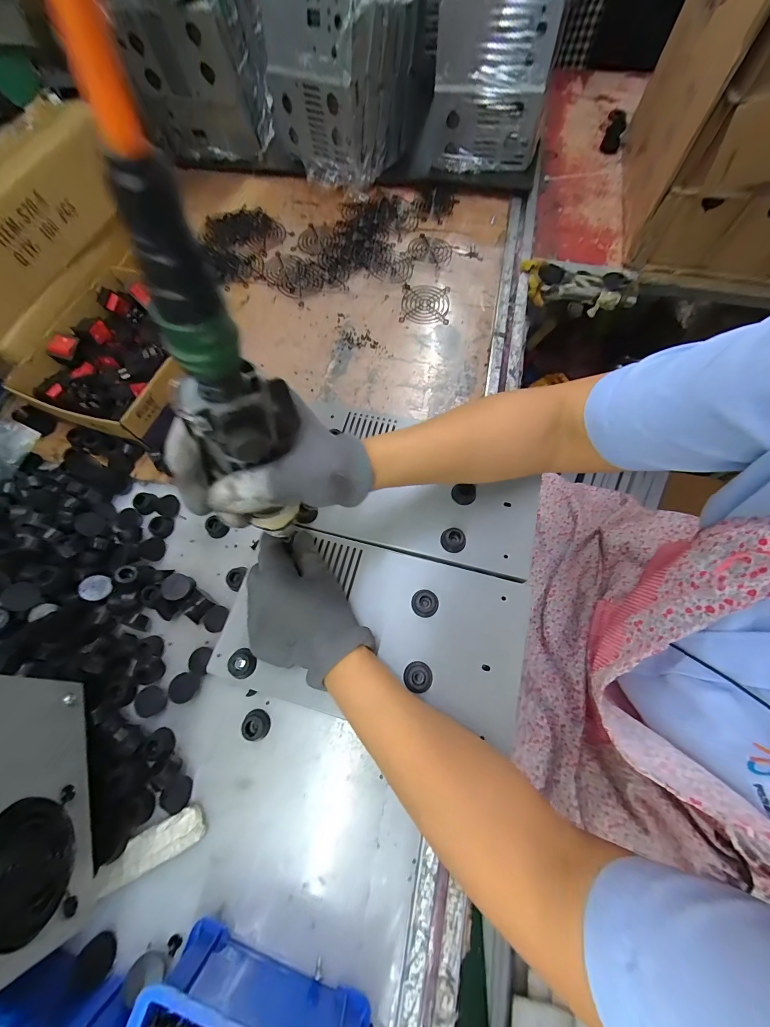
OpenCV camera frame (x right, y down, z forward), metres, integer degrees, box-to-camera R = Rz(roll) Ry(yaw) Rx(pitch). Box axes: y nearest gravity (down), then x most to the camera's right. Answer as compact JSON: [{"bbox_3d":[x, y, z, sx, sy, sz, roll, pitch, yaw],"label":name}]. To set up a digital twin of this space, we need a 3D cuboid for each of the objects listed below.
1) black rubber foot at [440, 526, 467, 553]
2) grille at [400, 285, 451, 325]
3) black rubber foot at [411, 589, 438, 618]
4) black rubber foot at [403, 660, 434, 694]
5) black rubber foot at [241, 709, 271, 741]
[{"bbox_3d":[0.068,0.026,0.349,0.024,0.009,0.023,0,70,1],"label":"black rubber foot"},{"bbox_3d":[0.056,-0.293,0.489,0.065,0.004,0.066,6,70,4],"label":"grille"},{"bbox_3d":[0.037,0.083,0.326,0.024,0.009,0.024,0,70,1],"label":"black rubber foot"},{"bbox_3d":[0.029,0.141,0.306,0.024,0.007,0.023,7,70,4],"label":"black rubber foot"},{"bbox_3d":[-0.113,0.187,0.311,0.022,0.013,0.022,0,70,1],"label":"black rubber foot"}]

